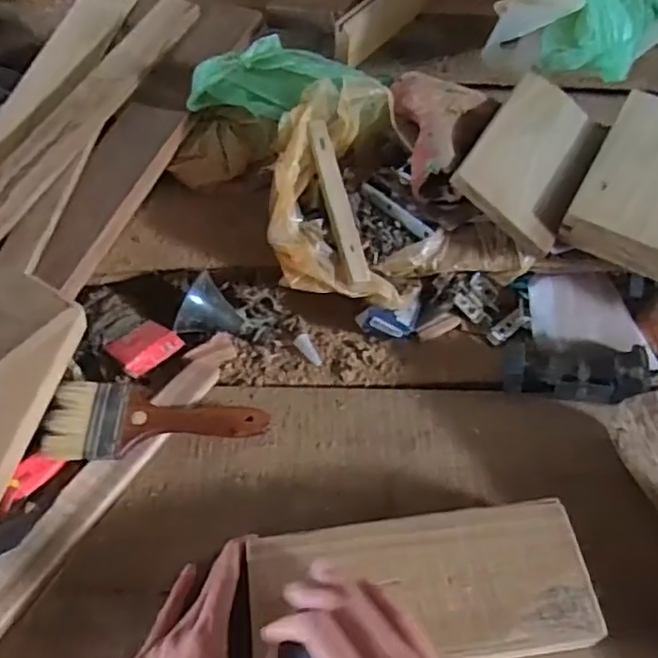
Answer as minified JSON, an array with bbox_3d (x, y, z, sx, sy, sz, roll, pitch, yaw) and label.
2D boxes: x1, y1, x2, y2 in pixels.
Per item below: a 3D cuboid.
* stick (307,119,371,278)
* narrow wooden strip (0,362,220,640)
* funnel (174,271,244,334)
[{"bbox_3d":[0.008,-0.134,0.643,0.023,0.011,0.196,-10,66,-9],"label":"stick"},{"bbox_3d":[-0.199,0.142,0.507,0.038,0.025,0.344,23,53,18],"label":"narrow wooden strip"},{"bbox_3d":[-0.114,-0.017,0.622,0.049,0.046,0.057,20,52,16],"label":"funnel"}]

